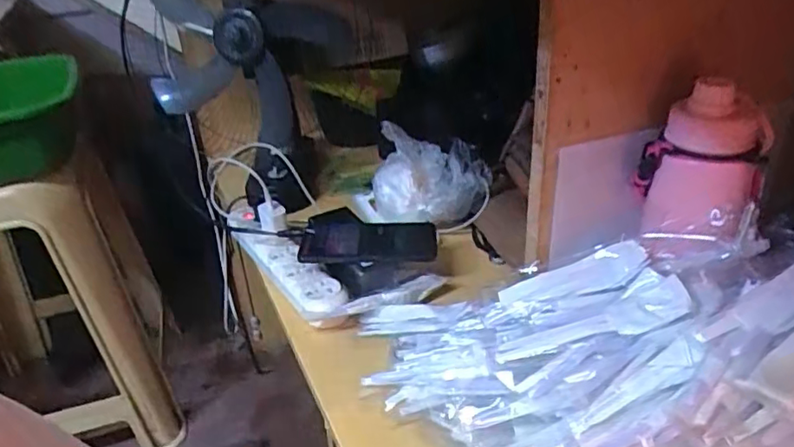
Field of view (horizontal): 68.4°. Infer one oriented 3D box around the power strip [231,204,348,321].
[{"bbox_3d":[-0.153,0.038,0.741,0.058,0.037,0.292,-24,37,-30],"label":"power strip"}]

